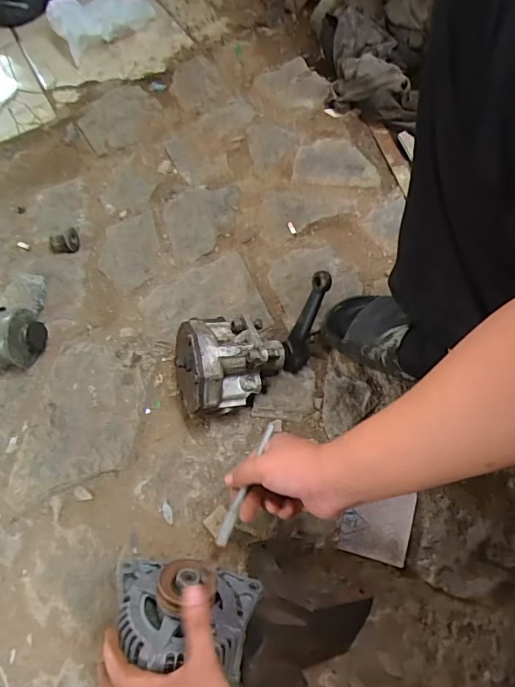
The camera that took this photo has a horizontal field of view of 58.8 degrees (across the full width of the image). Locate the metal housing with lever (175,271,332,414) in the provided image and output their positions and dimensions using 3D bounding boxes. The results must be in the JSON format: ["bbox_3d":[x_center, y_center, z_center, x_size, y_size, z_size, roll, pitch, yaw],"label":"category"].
[{"bbox_3d":[-0.015,-0.007,0.682,0.246,0.132,0.129,-33,66,-13],"label":"metal housing with lever"}]

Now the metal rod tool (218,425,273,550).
[{"bbox_3d":[-0.012,0.154,0.504,0.013,0.007,0.140,23,81,14],"label":"metal rod tool"}]

